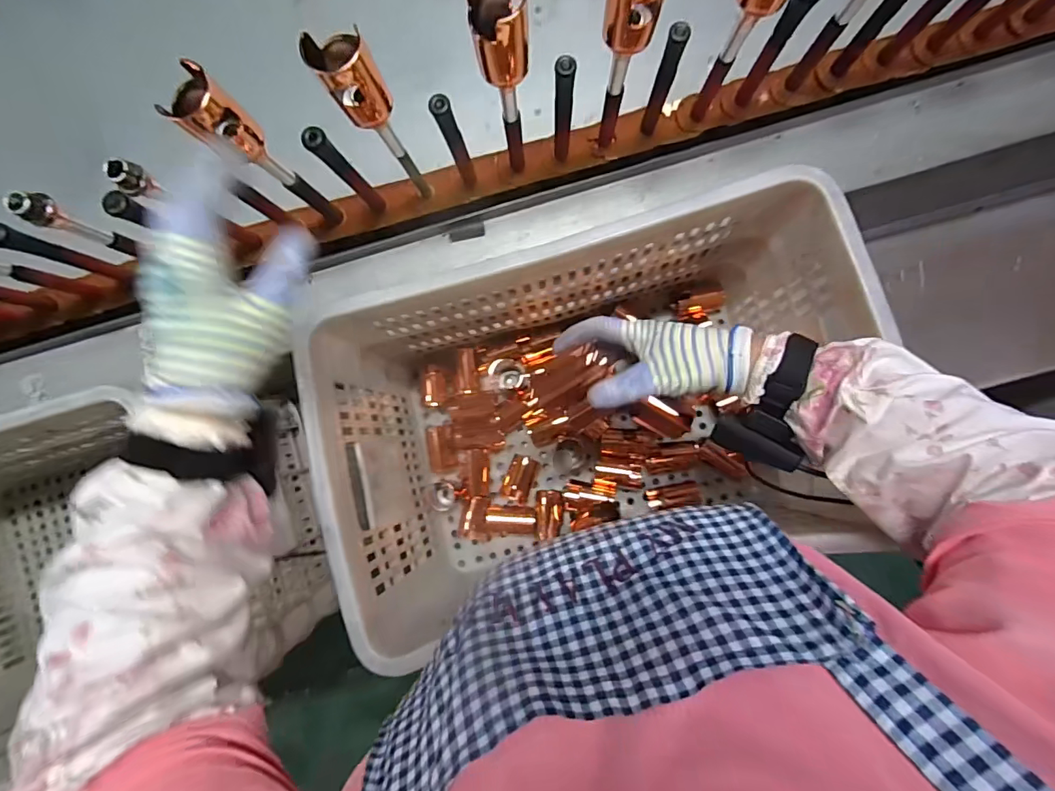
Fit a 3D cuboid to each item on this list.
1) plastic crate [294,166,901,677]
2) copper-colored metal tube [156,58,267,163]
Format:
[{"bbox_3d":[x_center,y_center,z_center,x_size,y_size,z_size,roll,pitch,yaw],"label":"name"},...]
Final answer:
[{"bbox_3d":[0.066,0.030,0.562,0.524,0.293,0.330,-17,84,0],"label":"plastic crate"},{"bbox_3d":[-0.237,-0.209,0.357,0.038,0.069,0.035,24,86,4],"label":"copper-colored metal tube"}]

